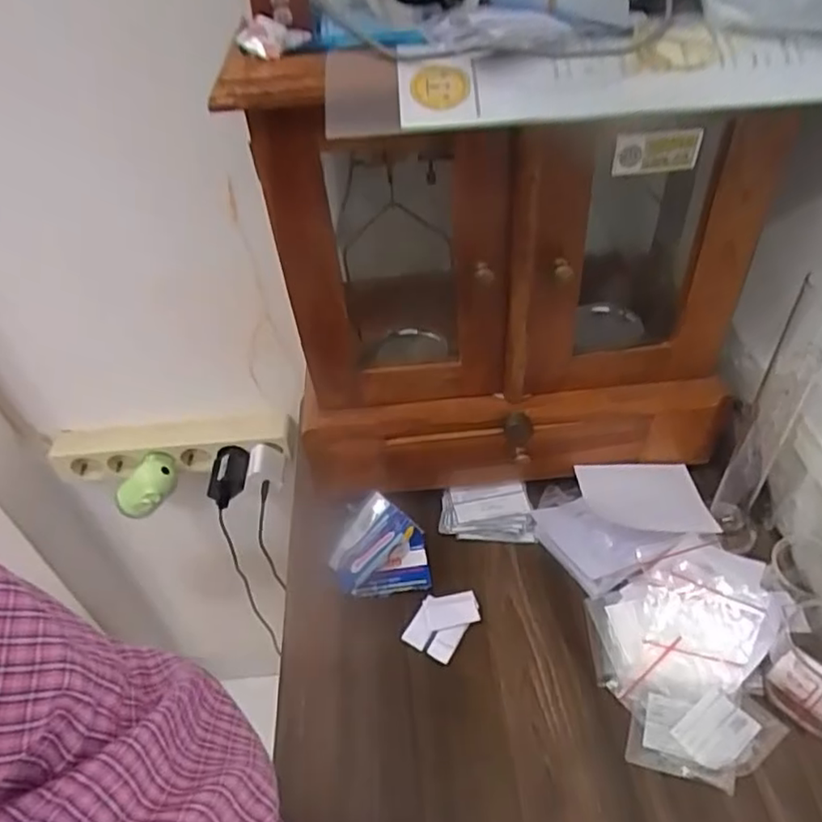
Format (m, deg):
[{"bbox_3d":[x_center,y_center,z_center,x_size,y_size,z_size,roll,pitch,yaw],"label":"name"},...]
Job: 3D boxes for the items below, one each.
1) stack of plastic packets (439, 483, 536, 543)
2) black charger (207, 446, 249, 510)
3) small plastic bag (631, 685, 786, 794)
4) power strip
[{"bbox_3d":[0.071,0.097,0.610,0.084,0.016,0.055,-2,43,4],"label":"stack of plastic packets"},{"bbox_3d":[-0.223,0.079,0.775,0.039,0.026,0.072,2,56,9],"label":"black charger"},{"bbox_3d":[0.208,0.230,0.458,0.092,0.018,0.064,13,46,19],"label":"small plastic bag"},{"bbox_3d":[-0.300,0.049,0.810,0.296,0.057,0.046,-6,43,0],"label":"power strip"}]

